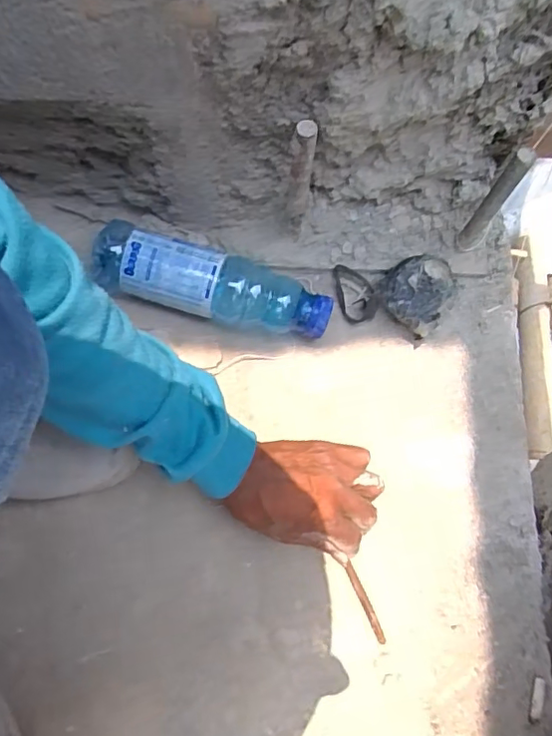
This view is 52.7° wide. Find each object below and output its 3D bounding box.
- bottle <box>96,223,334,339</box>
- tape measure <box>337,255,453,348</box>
[{"bbox_3d":[-0.055,-0.075,0.517,0.211,0.070,0.060,11,75,2],"label":"bottle"},{"bbox_3d":[0.107,-0.073,0.523,0.103,0.056,0.062,23,76,4],"label":"tape measure"}]

